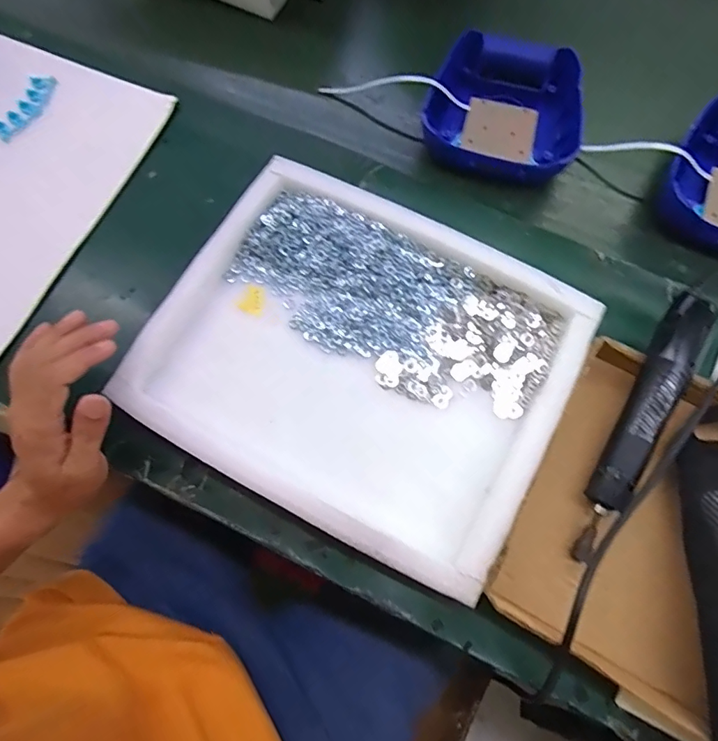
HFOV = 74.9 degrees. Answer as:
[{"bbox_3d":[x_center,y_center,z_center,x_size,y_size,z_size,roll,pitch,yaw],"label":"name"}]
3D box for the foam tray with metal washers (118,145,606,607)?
[{"bbox_3d":[0.002,-0.012,0.436,0.354,0.042,0.291,28,76,9],"label":"foam tray with metal washers"}]

